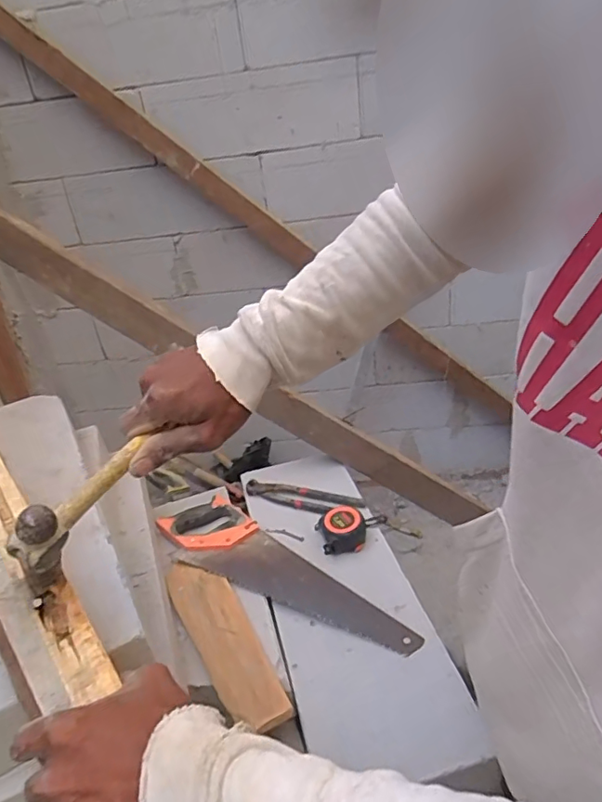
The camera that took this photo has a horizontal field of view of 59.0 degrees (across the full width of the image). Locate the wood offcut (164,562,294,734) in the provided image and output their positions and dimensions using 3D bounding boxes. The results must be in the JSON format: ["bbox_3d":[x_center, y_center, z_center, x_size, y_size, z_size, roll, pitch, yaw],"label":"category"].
[{"bbox_3d":[-0.106,0.309,0.708,0.078,0.020,0.291,-20,32,-21],"label":"wood offcut"}]

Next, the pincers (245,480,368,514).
[{"bbox_3d":[-0.002,0.172,0.948,0.213,0.016,0.058,7,33,23],"label":"pincers"}]

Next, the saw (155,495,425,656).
[{"bbox_3d":[-0.053,0.256,0.794,0.432,0.044,0.133,21,40,40],"label":"saw"}]

